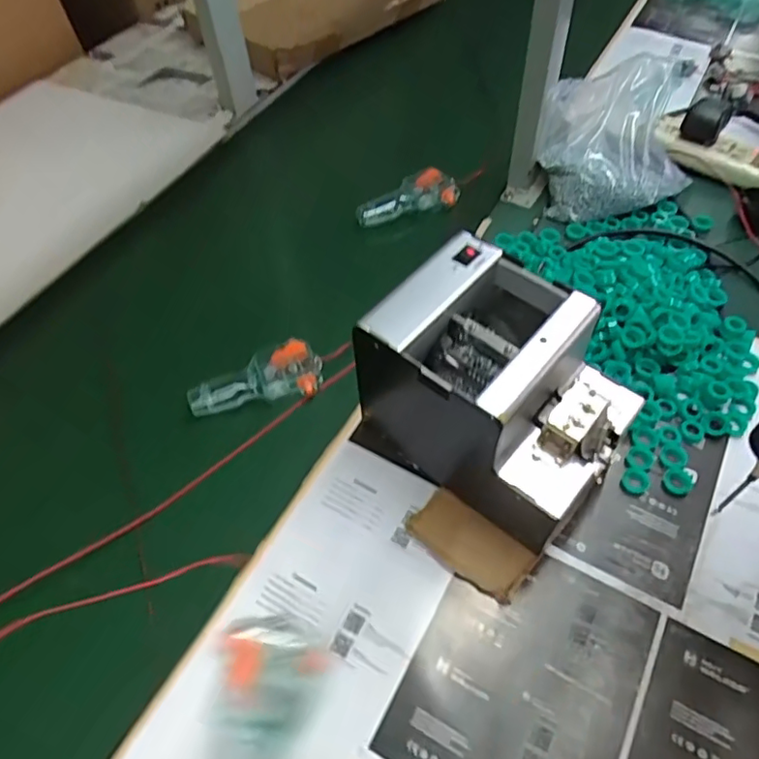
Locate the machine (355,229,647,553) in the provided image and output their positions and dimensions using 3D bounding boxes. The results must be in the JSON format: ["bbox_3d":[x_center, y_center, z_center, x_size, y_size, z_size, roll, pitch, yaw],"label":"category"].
[{"bbox_3d":[0.091,0.014,0.456,0.180,0.156,0.126,36,63,24],"label":"machine"}]

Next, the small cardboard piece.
[{"bbox_3d":[0.071,0.129,0.465,0.093,0.013,0.047,34,62,23],"label":"small cardboard piece"}]

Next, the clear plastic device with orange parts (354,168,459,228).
[{"bbox_3d":[0.034,-0.216,0.698,0.123,0.044,0.030,-14,55,-7],"label":"clear plastic device with orange parts"}]

